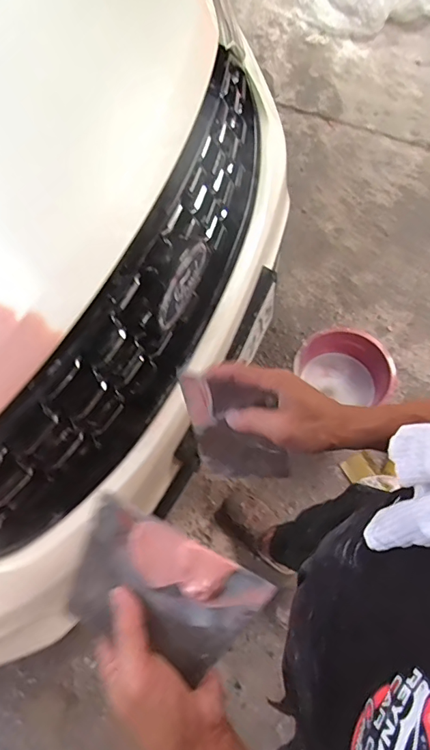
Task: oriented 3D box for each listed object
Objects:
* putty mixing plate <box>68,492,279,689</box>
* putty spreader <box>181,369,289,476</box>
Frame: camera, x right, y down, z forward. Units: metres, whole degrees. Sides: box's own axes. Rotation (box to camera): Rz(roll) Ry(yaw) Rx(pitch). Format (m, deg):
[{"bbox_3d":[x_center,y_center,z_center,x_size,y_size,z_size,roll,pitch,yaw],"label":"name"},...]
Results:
[{"bbox_3d":[-0.040,0.158,0.334,0.138,0.012,0.088,26,89,5],"label":"putty mixing plate"},{"bbox_3d":[0.021,0.057,0.468,0.093,0.134,0.010,1,38,22],"label":"putty spreader"}]

